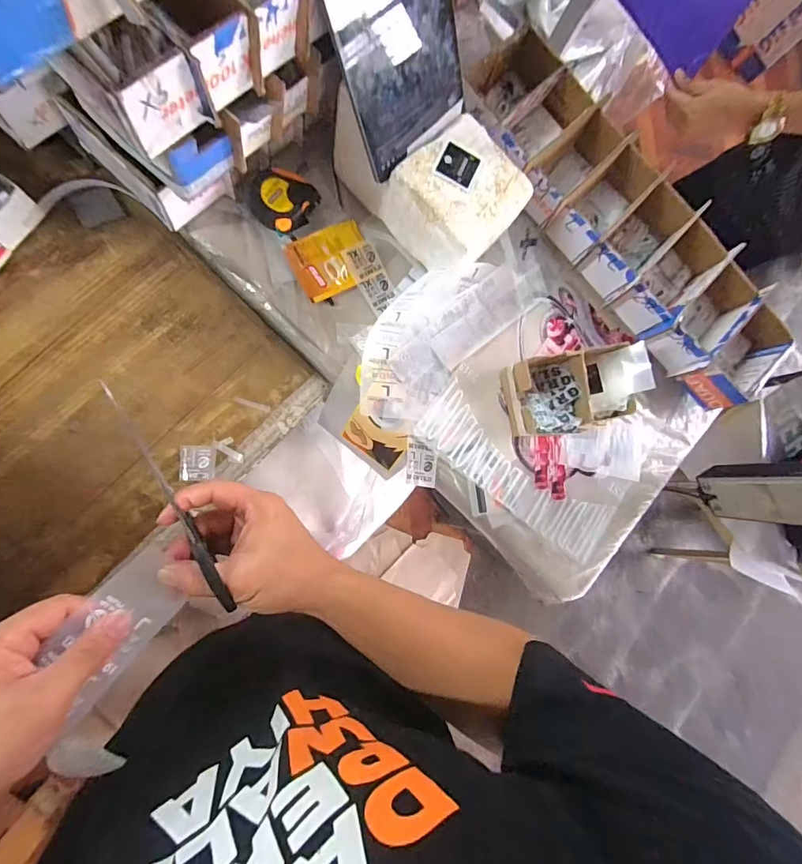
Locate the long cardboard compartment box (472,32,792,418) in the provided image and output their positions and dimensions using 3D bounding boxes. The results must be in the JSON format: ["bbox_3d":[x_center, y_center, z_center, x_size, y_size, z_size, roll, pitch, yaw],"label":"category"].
[{"bbox_3d":[0.330,-0.308,0.665,0.173,0.086,0.602,-43,94,-13],"label":"long cardboard compartment box"}]

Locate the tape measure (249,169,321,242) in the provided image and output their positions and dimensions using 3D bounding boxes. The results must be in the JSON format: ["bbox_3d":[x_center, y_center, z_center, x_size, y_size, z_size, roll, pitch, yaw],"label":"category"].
[{"bbox_3d":[-0.159,-0.305,0.577,0.081,0.042,0.073,33,77,-8],"label":"tape measure"}]

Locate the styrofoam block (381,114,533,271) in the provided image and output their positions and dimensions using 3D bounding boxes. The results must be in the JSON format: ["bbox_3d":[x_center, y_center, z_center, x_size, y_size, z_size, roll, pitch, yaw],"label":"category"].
[{"bbox_3d":[0.071,-0.303,0.592,0.146,0.111,0.136,-44,94,-13],"label":"styrofoam block"}]

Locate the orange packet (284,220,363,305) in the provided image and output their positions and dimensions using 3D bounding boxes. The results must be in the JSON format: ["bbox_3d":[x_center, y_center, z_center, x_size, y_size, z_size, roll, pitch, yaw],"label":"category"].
[{"bbox_3d":[-0.092,-0.233,0.601,0.107,0.016,0.083,-29,90,-14],"label":"orange packet"}]

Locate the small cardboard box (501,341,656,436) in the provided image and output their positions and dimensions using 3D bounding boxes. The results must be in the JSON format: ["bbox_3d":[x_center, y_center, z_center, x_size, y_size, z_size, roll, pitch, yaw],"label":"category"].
[{"bbox_3d":[0.253,-0.058,0.634,0.200,0.065,0.112,-10,86,-12],"label":"small cardboard box"}]

